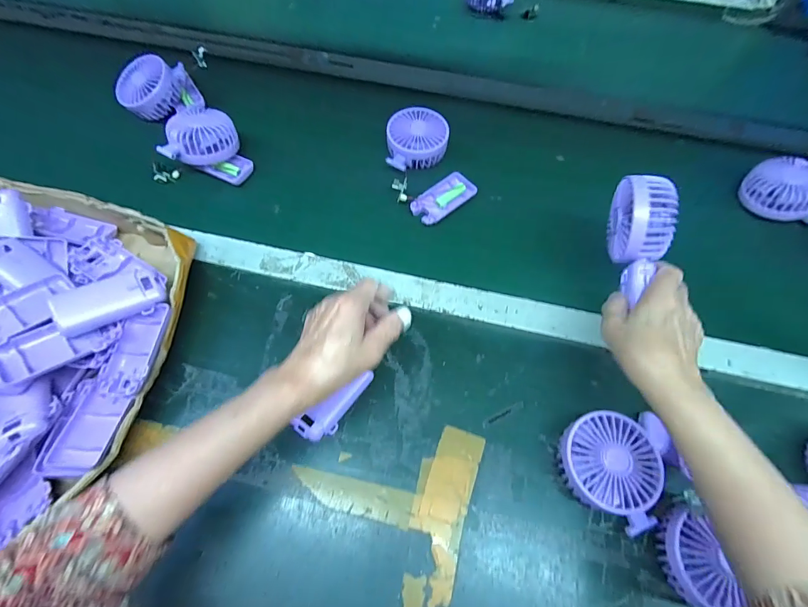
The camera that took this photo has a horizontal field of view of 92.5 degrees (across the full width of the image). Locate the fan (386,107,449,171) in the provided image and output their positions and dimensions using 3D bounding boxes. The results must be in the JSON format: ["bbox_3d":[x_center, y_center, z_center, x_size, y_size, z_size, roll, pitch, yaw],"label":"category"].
[{"bbox_3d":[0.019,-0.232,0.556,0.084,0.039,0.091,2,63,0],"label":"fan"}]

